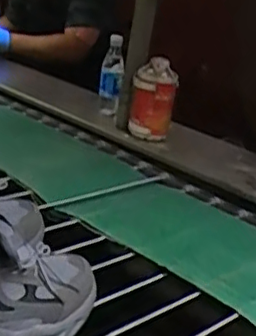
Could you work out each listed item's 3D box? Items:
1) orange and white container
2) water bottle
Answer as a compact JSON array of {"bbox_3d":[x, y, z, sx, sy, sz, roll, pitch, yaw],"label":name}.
[{"bbox_3d":[0.058,-0.155,1.381,0.094,0.181,0.075,7,21,-2],"label":"orange and white container"},{"bbox_3d":[-0.041,-0.213,1.500,0.051,0.212,0.052,7,21,-3],"label":"water bottle"}]

